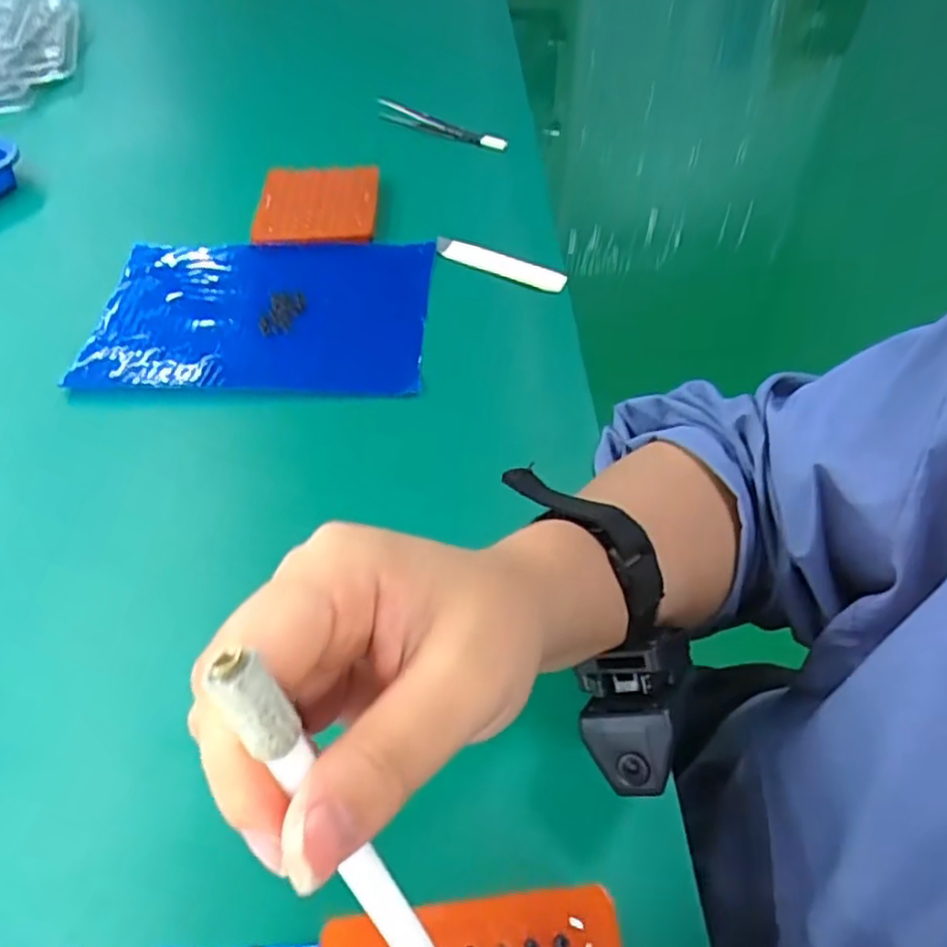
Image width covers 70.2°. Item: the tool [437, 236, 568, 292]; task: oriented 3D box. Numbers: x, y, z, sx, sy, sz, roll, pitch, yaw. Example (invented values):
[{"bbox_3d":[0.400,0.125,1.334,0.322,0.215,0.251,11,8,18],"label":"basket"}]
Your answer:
[{"bbox_3d":[0.017,-0.148,0.474,0.098,0.010,0.014,22,58,18],"label":"tool"}]

